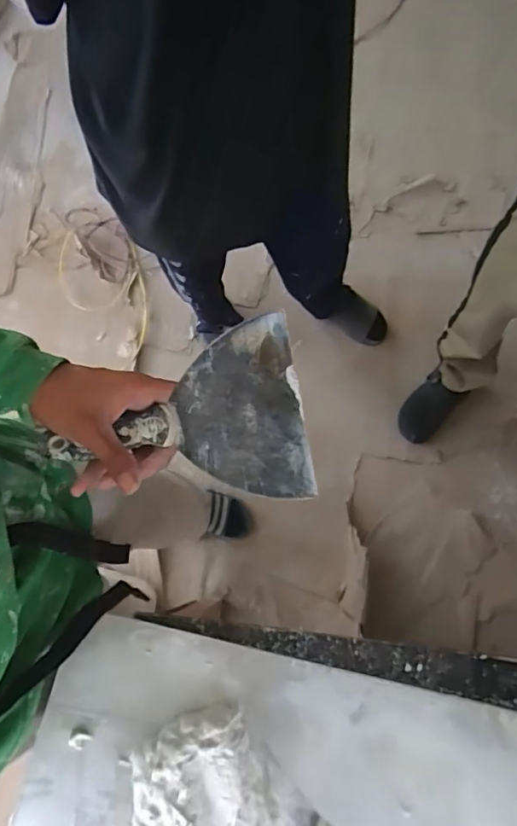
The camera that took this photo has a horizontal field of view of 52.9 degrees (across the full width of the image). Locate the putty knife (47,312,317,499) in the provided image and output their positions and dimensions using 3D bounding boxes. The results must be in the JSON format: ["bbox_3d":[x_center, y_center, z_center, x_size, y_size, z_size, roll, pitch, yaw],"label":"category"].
[{"bbox_3d":[-0.062,0.009,0.402,0.191,0.028,0.134,-9,75,-3],"label":"putty knife"}]

